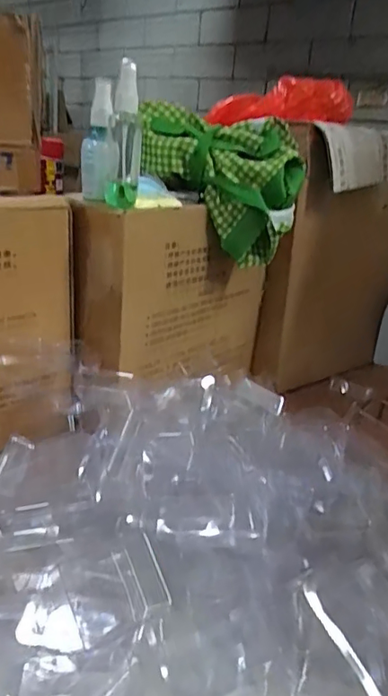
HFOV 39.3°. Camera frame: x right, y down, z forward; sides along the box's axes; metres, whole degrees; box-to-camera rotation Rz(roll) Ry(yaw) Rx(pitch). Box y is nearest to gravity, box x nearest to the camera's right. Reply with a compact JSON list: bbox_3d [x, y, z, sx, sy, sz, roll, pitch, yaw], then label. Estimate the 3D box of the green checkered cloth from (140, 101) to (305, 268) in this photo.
[{"bbox_3d":[0.028,-0.197,0.656,0.196,0.157,0.073,15,24,19],"label":"green checkered cloth"}]

